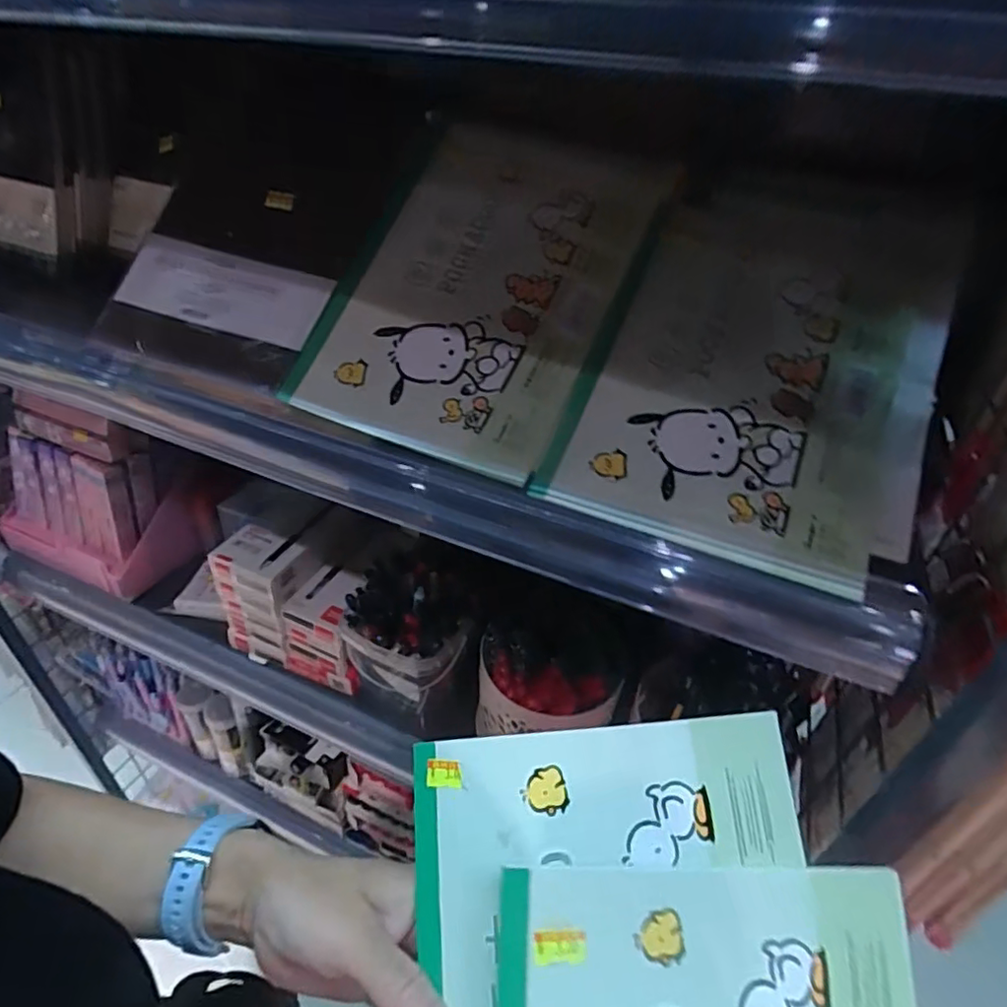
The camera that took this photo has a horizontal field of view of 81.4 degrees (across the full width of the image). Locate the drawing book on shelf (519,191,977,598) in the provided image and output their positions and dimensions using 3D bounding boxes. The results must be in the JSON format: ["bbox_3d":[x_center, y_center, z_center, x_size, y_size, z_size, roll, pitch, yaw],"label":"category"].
[{"bbox_3d":[0.158,-0.091,0.365,0.200,0.015,0.268,19,70,14],"label":"drawing book on shelf"}]

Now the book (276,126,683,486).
[{"bbox_3d":[-0.017,-0.153,0.401,0.184,0.016,0.257,22,75,12],"label":"book"}]

